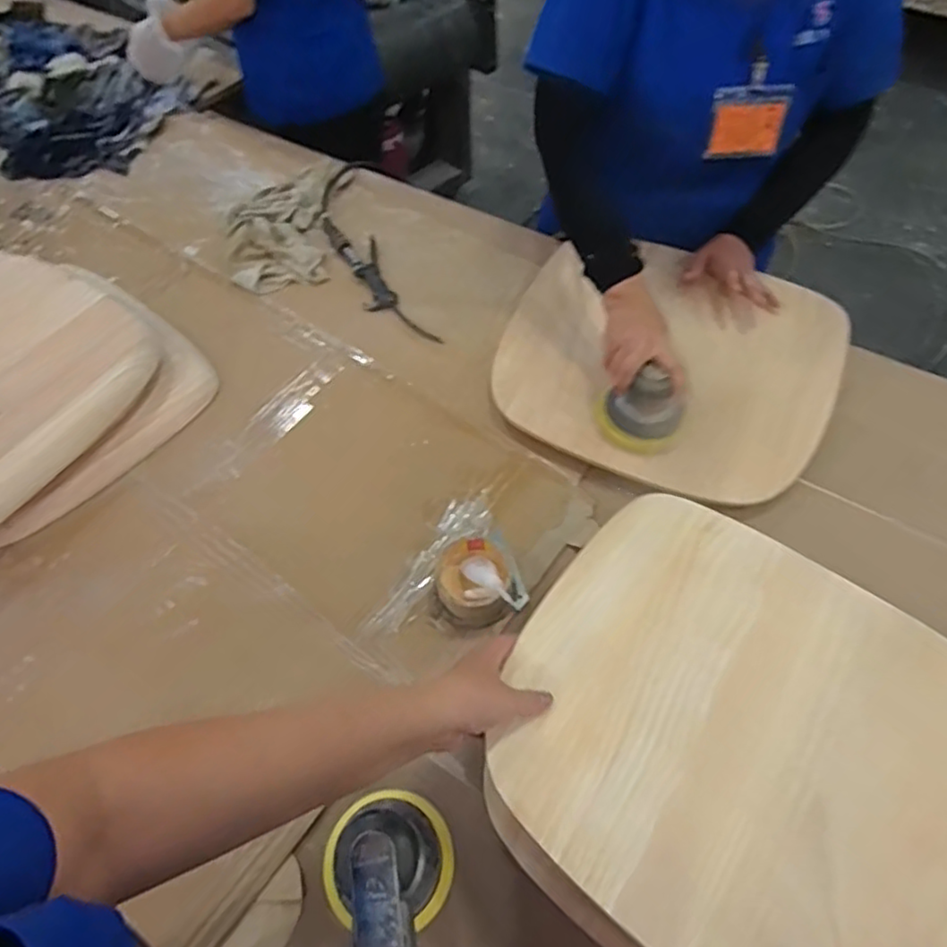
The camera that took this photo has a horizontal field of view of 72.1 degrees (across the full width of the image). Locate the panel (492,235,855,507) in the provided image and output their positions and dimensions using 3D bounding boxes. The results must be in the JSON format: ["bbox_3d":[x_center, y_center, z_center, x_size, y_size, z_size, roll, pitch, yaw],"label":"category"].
[{"bbox_3d":[0.261,-0.159,0.890,0.428,0.019,0.375,23,66,14],"label":"panel"}]

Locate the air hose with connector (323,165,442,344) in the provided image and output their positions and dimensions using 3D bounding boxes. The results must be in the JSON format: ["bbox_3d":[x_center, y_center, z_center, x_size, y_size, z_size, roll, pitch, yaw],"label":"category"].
[{"bbox_3d":[-0.173,-0.385,1.078,0.135,0.025,0.490,-12,55,-6],"label":"air hose with connector"}]

